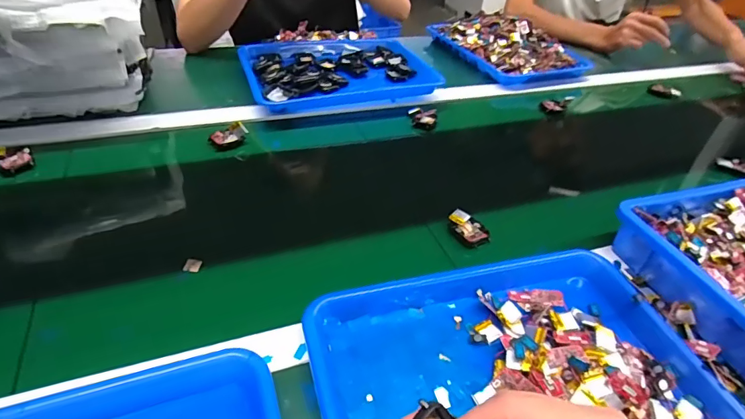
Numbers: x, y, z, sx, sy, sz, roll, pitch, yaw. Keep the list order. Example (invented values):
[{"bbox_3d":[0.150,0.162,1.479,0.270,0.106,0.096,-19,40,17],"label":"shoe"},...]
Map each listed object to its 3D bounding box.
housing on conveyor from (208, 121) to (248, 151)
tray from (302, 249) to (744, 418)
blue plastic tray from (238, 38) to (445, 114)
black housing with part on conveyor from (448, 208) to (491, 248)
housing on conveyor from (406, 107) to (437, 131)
[{"bbox_3d":[-0.209,-0.106,0.641,0.055,0.030,0.025,-20,47,-27],"label":"housing on conveyor"},{"bbox_3d":[0.124,0.144,0.371,0.330,0.047,0.267,-8,43,-16],"label":"tray"},{"bbox_3d":[-0.069,-0.262,0.828,0.334,0.036,0.254,-9,43,-17],"label":"blue plastic tray"},{"bbox_3d":[0.118,0.022,0.537,0.038,0.018,0.052,-21,47,-27],"label":"black housing with part on conveyor"},{"bbox_3d":[0.084,-0.157,0.746,0.048,0.020,0.057,9,41,3],"label":"housing on conveyor"}]

